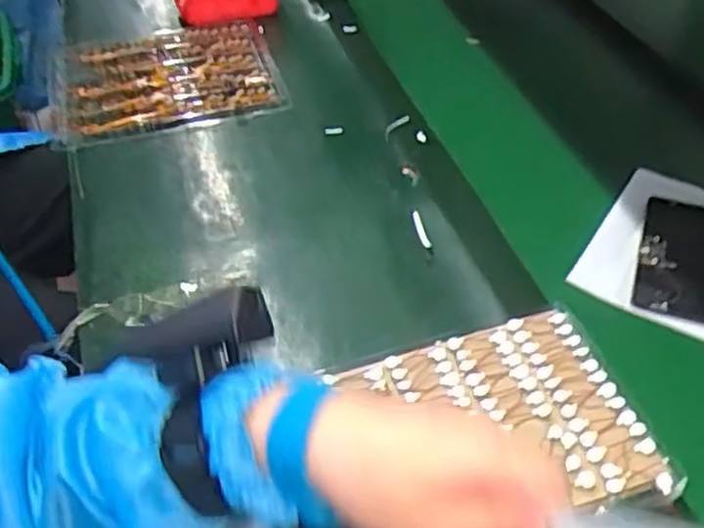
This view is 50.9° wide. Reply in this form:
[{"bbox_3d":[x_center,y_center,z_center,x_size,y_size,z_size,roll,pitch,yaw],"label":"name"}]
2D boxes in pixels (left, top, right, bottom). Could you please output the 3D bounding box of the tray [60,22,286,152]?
[{"bbox_3d":[-0.229,-0.231,0.910,0.260,0.033,0.230,-12,47,-15],"label":"tray"}]

